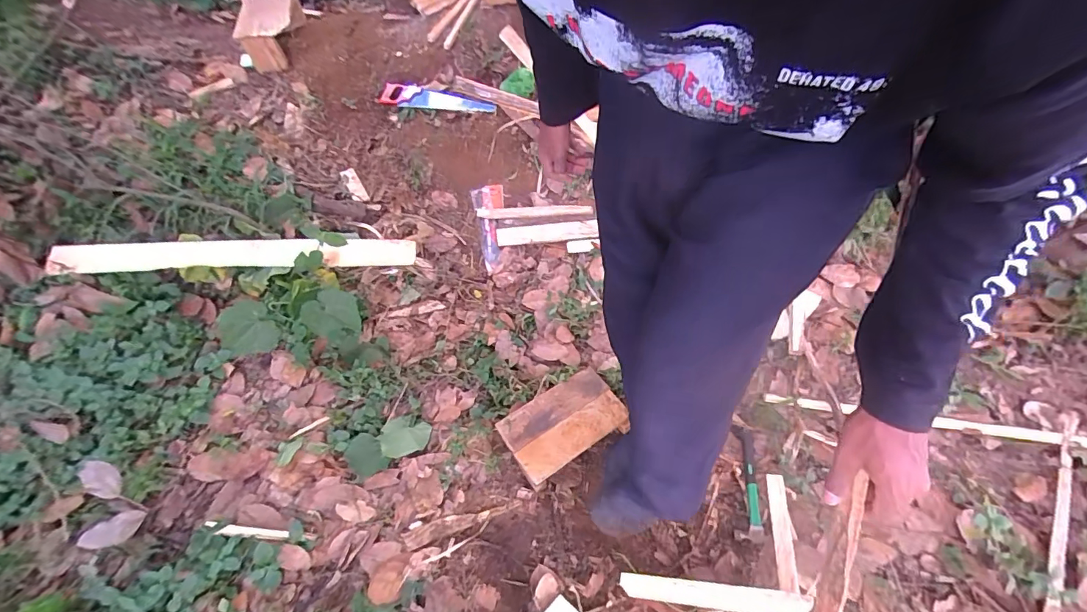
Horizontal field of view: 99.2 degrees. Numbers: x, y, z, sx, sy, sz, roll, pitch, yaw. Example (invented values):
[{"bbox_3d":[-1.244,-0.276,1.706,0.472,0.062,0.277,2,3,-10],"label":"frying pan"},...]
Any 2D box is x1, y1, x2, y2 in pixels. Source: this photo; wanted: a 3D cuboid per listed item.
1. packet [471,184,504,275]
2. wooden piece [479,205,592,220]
[{"bbox_3d":[-0.182,-0.260,1.537,0.105,0.018,0.326,-5,69,1],"label":"packet"},{"bbox_3d":[-0.032,-0.315,1.552,0.379,0.023,0.044,0,46,5],"label":"wooden piece"}]

